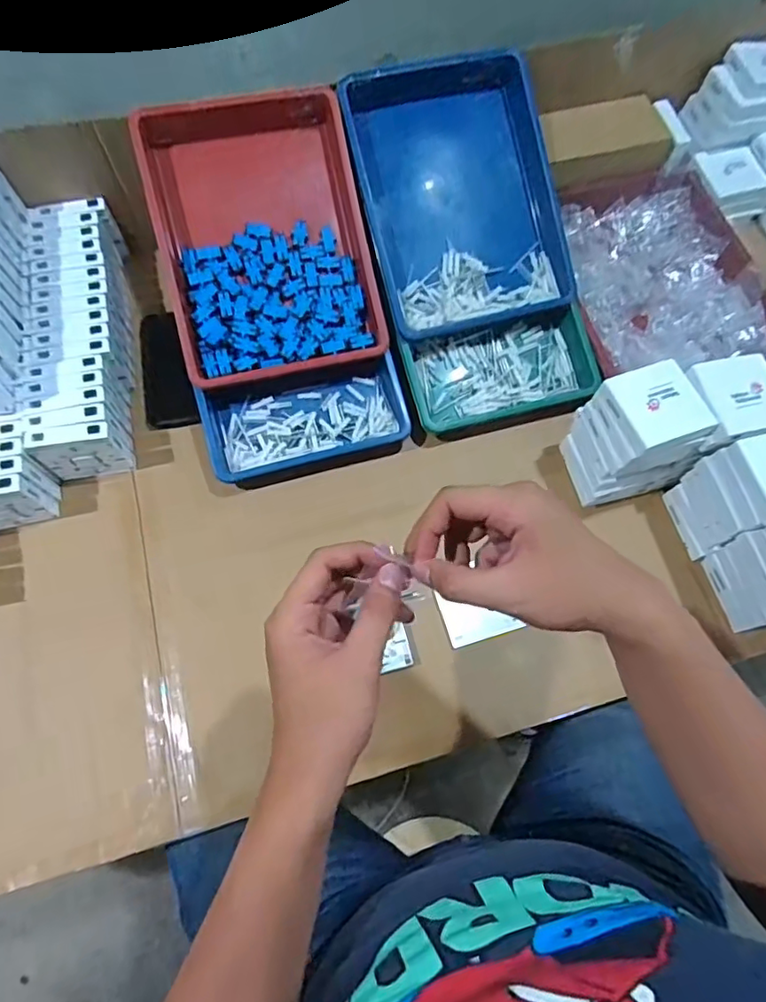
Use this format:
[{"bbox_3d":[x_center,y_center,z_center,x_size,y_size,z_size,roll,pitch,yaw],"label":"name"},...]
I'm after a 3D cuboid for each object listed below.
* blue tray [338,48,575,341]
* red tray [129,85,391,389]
[{"bbox_3d":[0.091,-0.382,0.686,0.238,0.062,0.327,-16,93,-6],"label":"blue tray"},{"bbox_3d":[-0.142,-0.314,0.655,0.239,0.054,0.323,-13,90,-8],"label":"red tray"}]

